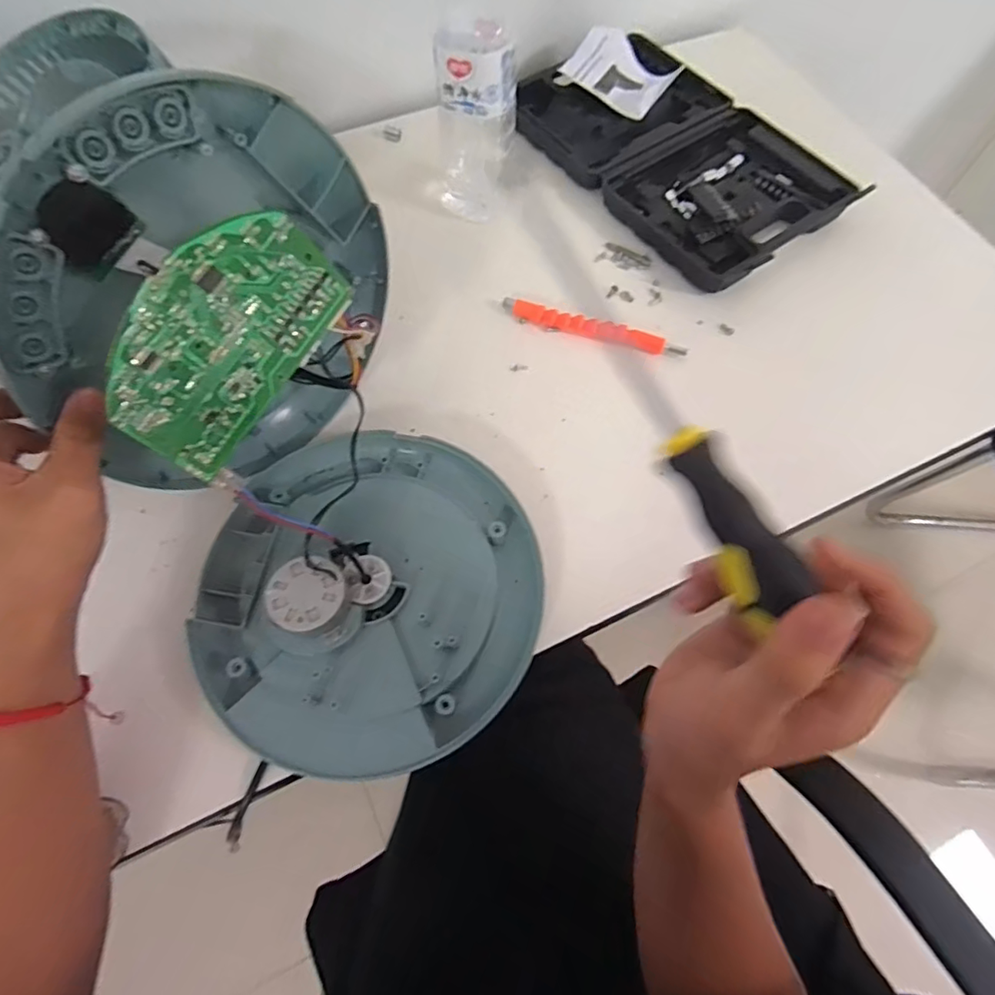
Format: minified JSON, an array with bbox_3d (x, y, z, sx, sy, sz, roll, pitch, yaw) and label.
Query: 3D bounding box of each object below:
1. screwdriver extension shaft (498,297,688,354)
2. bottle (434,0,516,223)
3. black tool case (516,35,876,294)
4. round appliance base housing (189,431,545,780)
[{"bbox_3d":[0.086,-0.152,0.496,0.164,0.014,0.018,19,67,6],"label":"screwdriver extension shaft"},{"bbox_3d":[-0.019,-0.348,0.475,0.065,0.216,0.057,0,66,-2],"label":"bottle"},{"bbox_3d":[0.186,-0.361,0.580,0.223,0.035,0.340,-40,73,-17],"label":"black tool case"},{"bbox_3d":[-0.087,0.057,0.380,0.229,0.056,0.235,1,66,-2],"label":"round appliance base housing"}]

